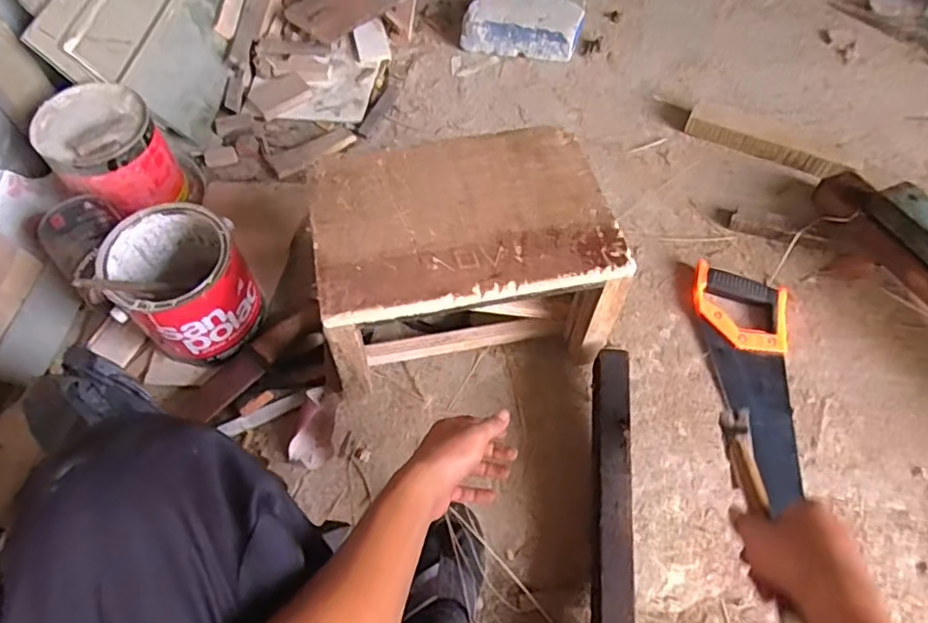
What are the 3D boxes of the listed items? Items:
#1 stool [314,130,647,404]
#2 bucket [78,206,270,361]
[{"bbox_3d":[0.000,-0.053,0.746,0.325,0.230,0.233,-9,60,-4],"label":"stool"},{"bbox_3d":[-0.352,-0.030,0.768,0.154,0.158,0.154,-1,60,1],"label":"bucket"}]

